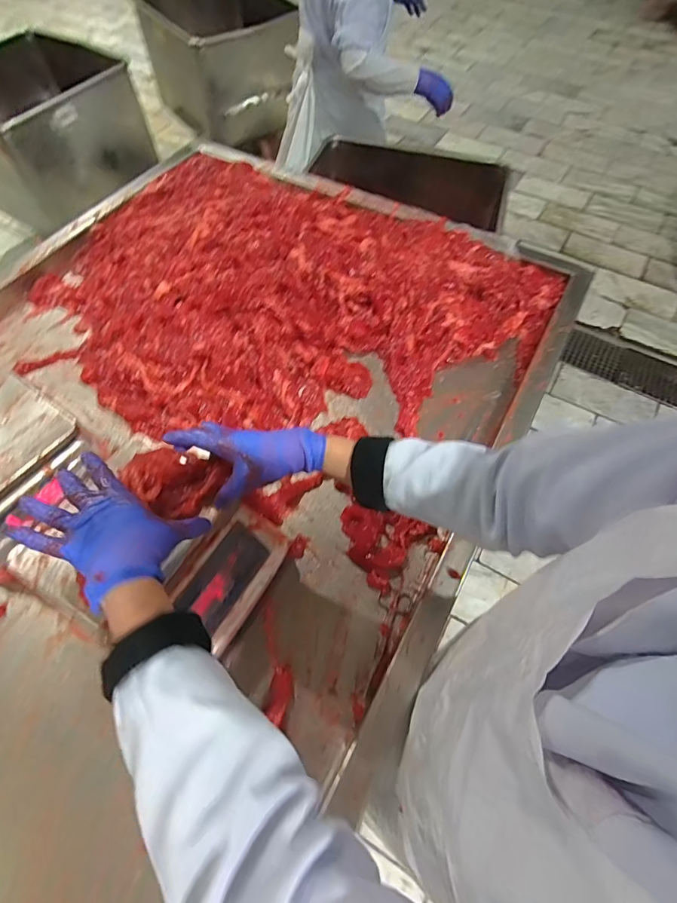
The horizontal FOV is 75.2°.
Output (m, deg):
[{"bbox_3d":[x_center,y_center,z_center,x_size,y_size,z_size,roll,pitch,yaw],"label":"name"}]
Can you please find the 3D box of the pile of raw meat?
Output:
[{"bbox_3d":[-0.116,-0.306,0.830,0.895,0.119,0.703,29,64,15],"label":"pile of raw meat"}]

